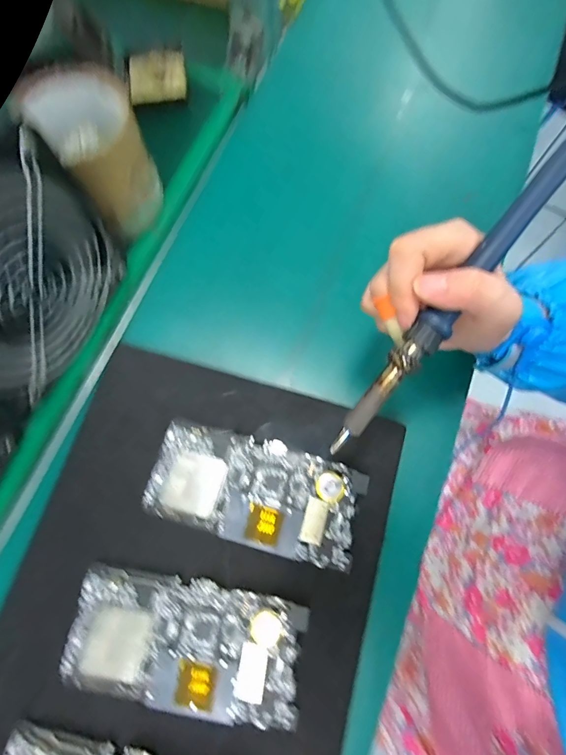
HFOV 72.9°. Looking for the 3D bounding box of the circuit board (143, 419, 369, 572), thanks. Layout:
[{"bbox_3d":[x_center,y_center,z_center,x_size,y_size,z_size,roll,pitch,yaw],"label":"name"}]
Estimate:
[{"bbox_3d":[-0.021,0.084,0.285,0.153,0.008,0.073,14,74,5],"label":"circuit board"}]

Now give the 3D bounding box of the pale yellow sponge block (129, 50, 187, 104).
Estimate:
[{"bbox_3d":[-0.126,-0.303,0.387,0.056,0.011,0.060,-8,73,-2],"label":"pale yellow sponge block"}]

